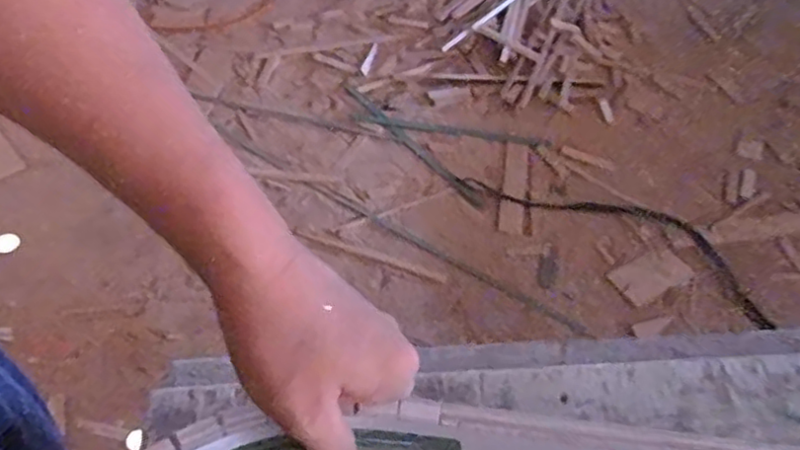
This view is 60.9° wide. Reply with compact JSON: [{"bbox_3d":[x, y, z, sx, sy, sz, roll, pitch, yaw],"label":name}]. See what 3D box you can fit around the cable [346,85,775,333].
[{"bbox_3d":[0.343,-0.074,1.704,1.172,0.019,0.180,25,70,16],"label":"cable"}]

